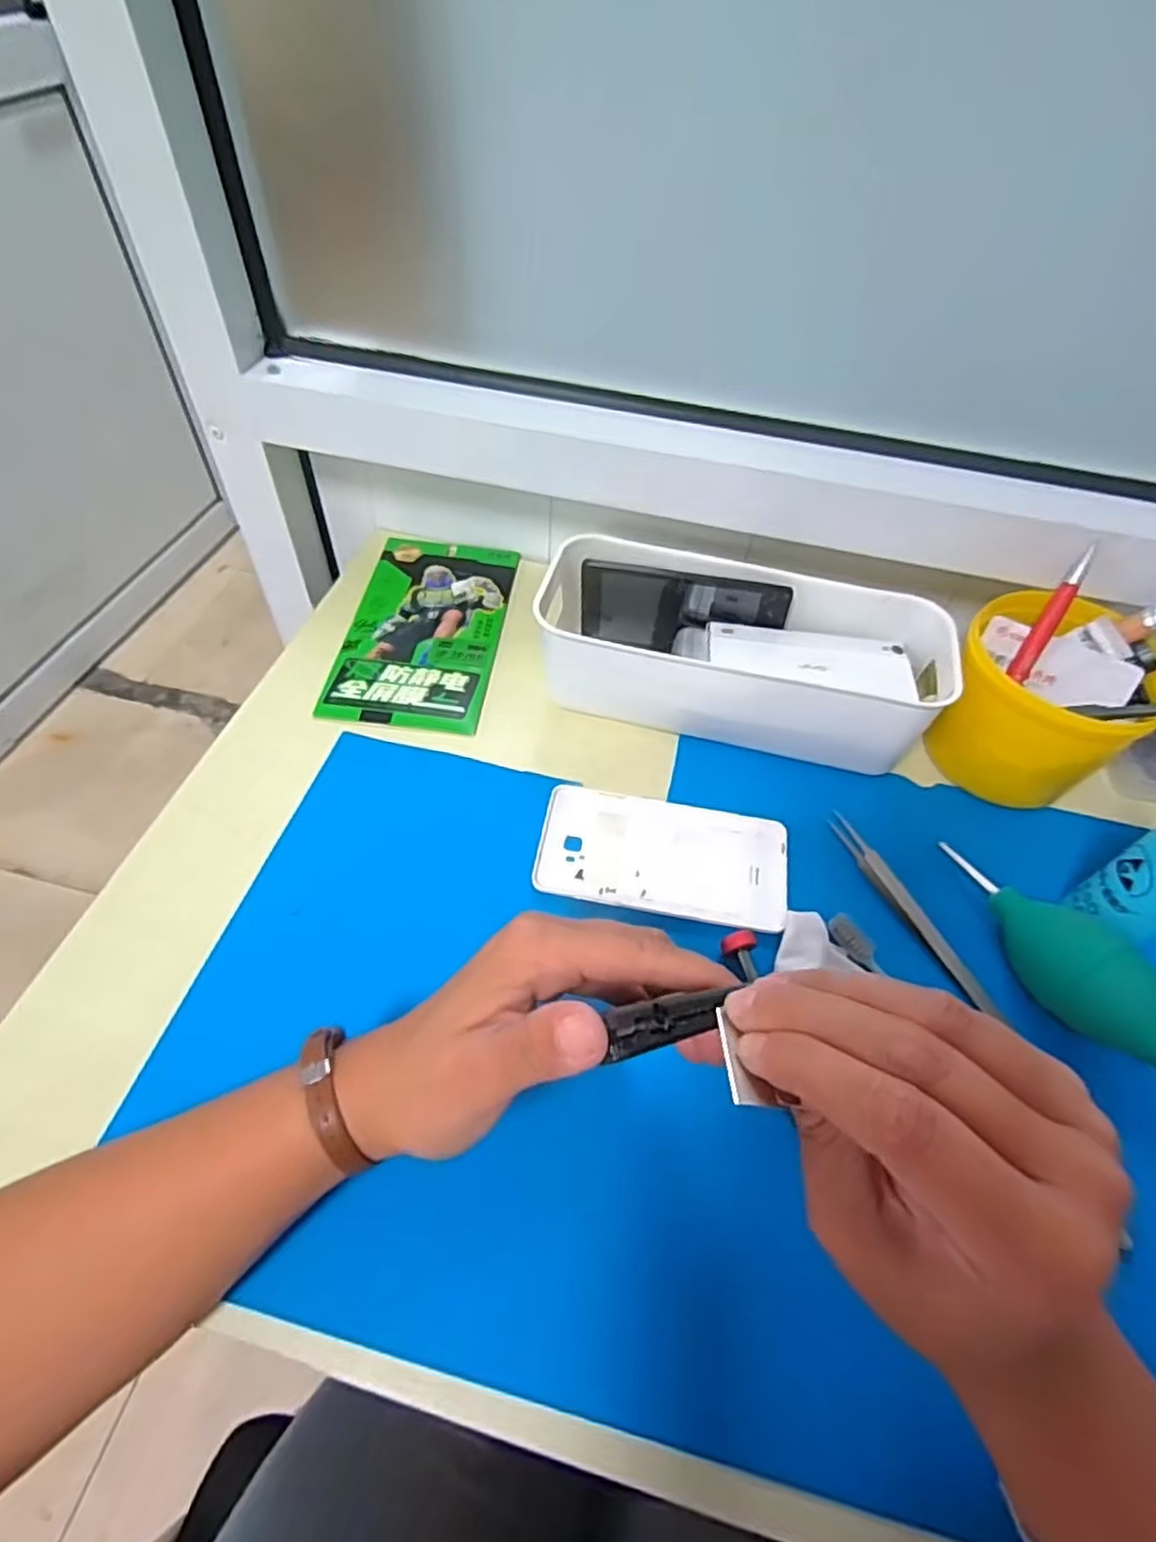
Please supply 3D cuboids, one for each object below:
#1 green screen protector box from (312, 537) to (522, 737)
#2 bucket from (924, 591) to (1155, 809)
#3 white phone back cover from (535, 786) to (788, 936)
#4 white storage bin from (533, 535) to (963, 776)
[{"bbox_3d":[-0.109,-0.104,0.512,0.106,0.006,0.187,8,54,1],"label":"green screen protector box"},{"bbox_3d":[0.278,-0.046,0.425,0.107,0.082,0.107,2,54,-3],"label":"bucket"},{"bbox_3d":[0.049,0.048,0.409,0.139,0.007,0.073,11,54,4],"label":"white phone back cover"},{"bbox_3d":[0.101,-0.080,0.460,0.256,0.072,0.109,12,54,4],"label":"white storage bin"}]

